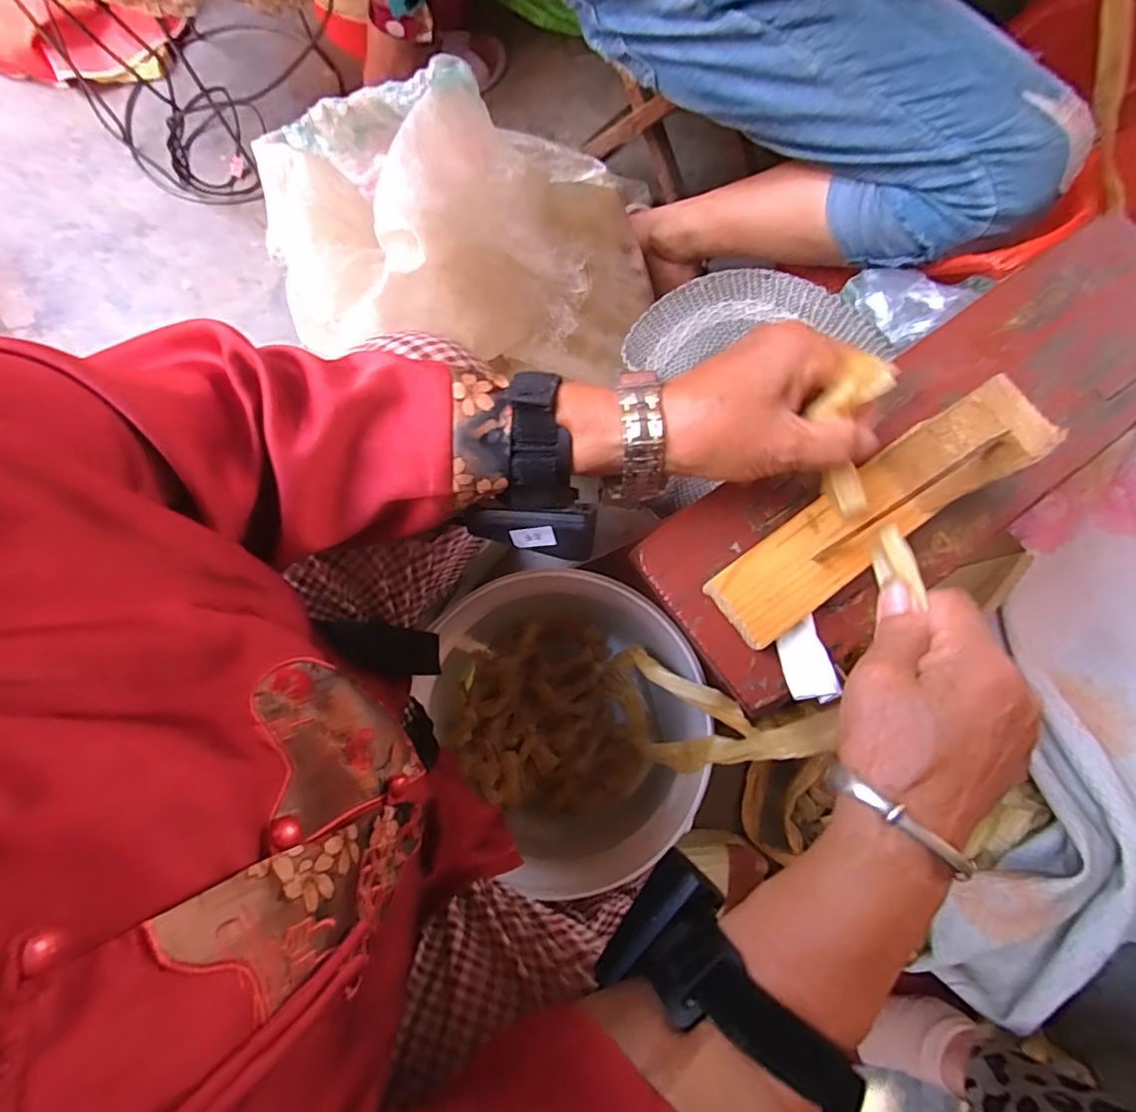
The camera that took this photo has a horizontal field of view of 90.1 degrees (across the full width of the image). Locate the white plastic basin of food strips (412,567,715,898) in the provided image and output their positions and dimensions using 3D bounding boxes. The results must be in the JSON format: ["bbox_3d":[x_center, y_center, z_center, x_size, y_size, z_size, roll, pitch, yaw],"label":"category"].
[{"bbox_3d":[-0.009,0.162,0.595,0.211,0.240,0.254,-32,81,-6],"label":"white plastic basin of food strips"}]

